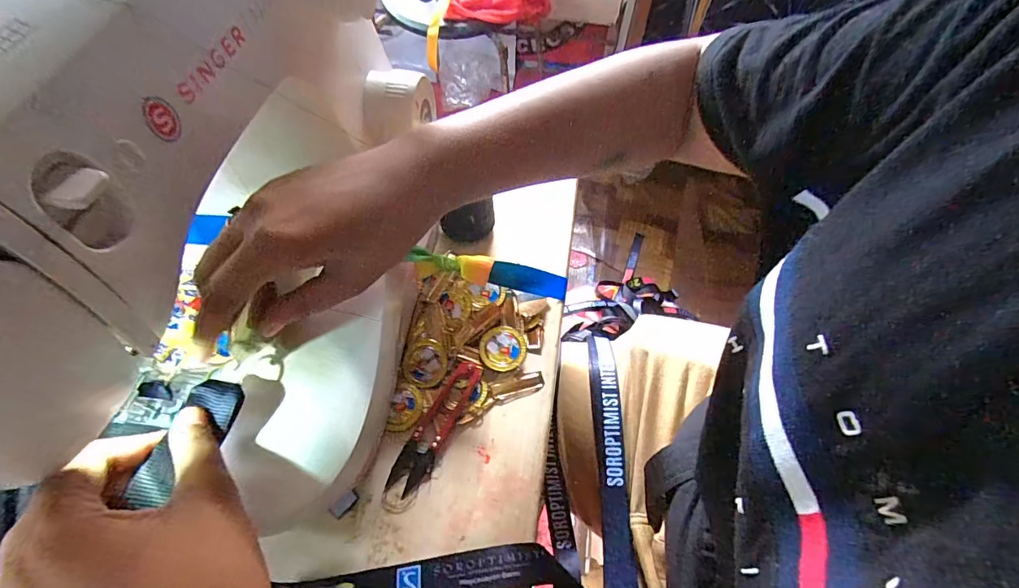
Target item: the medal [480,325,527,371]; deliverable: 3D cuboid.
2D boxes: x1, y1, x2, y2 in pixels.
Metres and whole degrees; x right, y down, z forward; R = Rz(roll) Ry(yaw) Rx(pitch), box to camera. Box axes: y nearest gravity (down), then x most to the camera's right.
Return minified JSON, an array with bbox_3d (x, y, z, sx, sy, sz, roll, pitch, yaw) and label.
[{"bbox_3d":[-0.005,0.044,0.370,0.036,0.004,0.037,8,66,0],"label":"medal"}]

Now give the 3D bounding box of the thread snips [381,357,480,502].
[{"bbox_3d":[-0.054,0.096,0.337,0.024,0.013,0.105,24,60,11],"label":"thread snips"}]

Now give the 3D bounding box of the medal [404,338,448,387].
[{"bbox_3d":[-0.067,0.055,0.361,0.035,0.004,0.037,7,78,14],"label":"medal"}]

